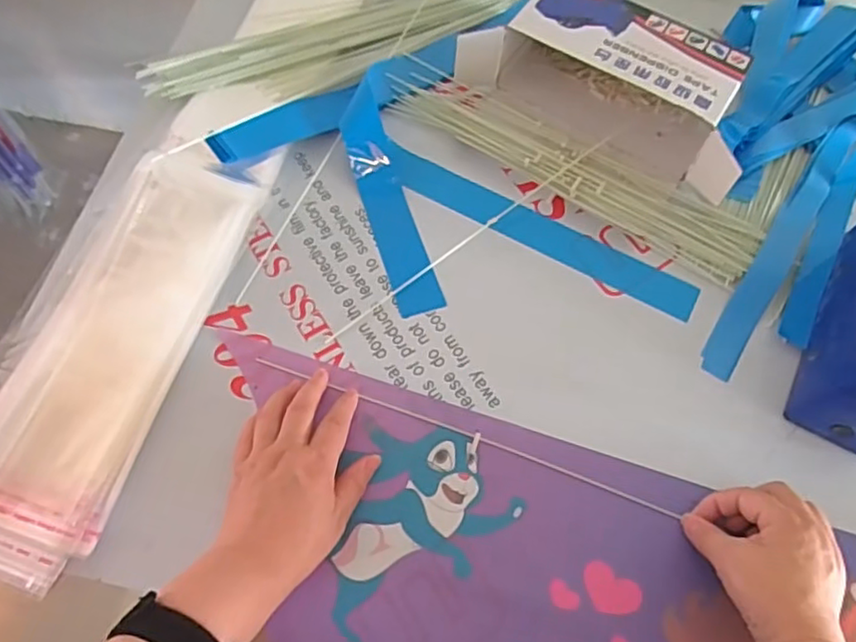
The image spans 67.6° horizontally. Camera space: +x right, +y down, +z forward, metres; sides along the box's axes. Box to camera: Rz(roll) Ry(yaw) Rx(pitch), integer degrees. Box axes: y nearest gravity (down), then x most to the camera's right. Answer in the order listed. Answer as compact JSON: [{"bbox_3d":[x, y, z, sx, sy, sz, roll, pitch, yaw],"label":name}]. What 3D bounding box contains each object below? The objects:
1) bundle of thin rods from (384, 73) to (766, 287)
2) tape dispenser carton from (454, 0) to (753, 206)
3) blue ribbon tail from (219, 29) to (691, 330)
[{"bbox_3d":[0.133,-0.150,0.613,0.371,0.017,0.078,28,66,10],"label":"bundle of thin rods"},{"bbox_3d":[0.175,-0.231,0.618,0.271,0.074,0.135,29,67,10],"label":"tape dispenser carton"},{"bbox_3d":[0.021,-0.096,0.583,0.263,0.032,0.375,-33,73,-15],"label":"blue ribbon tail"}]

